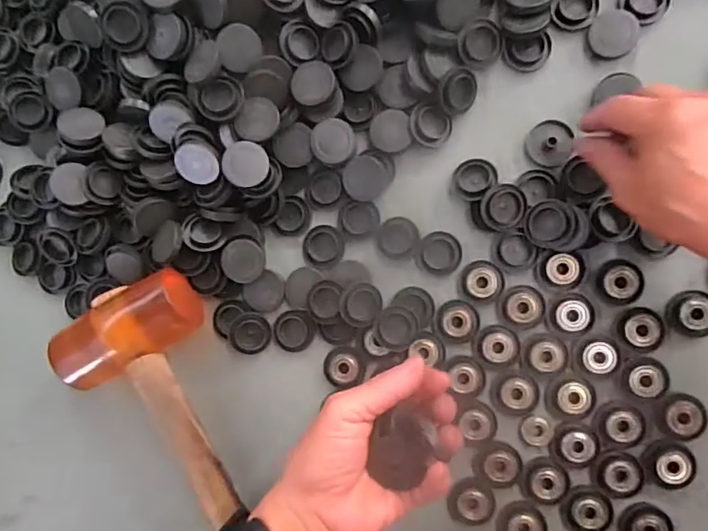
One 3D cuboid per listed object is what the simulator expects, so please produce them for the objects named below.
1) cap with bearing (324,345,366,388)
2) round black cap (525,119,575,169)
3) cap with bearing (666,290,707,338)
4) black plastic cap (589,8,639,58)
[{"bbox_3d":[-0.007,0.077,0.398,0.031,0.012,0.027,-6,88,9],"label":"cap with bearing"},{"bbox_3d":[0.140,-0.088,0.378,0.032,0.005,0.032,8,90,10],"label":"round black cap"},{"bbox_3d":[0.231,0.033,0.357,0.029,0.007,0.031,0,89,10],"label":"cap with bearing"},{"bbox_3d":[0.184,-0.165,0.370,0.031,0.004,0.034,0,89,10],"label":"black plastic cap"}]

